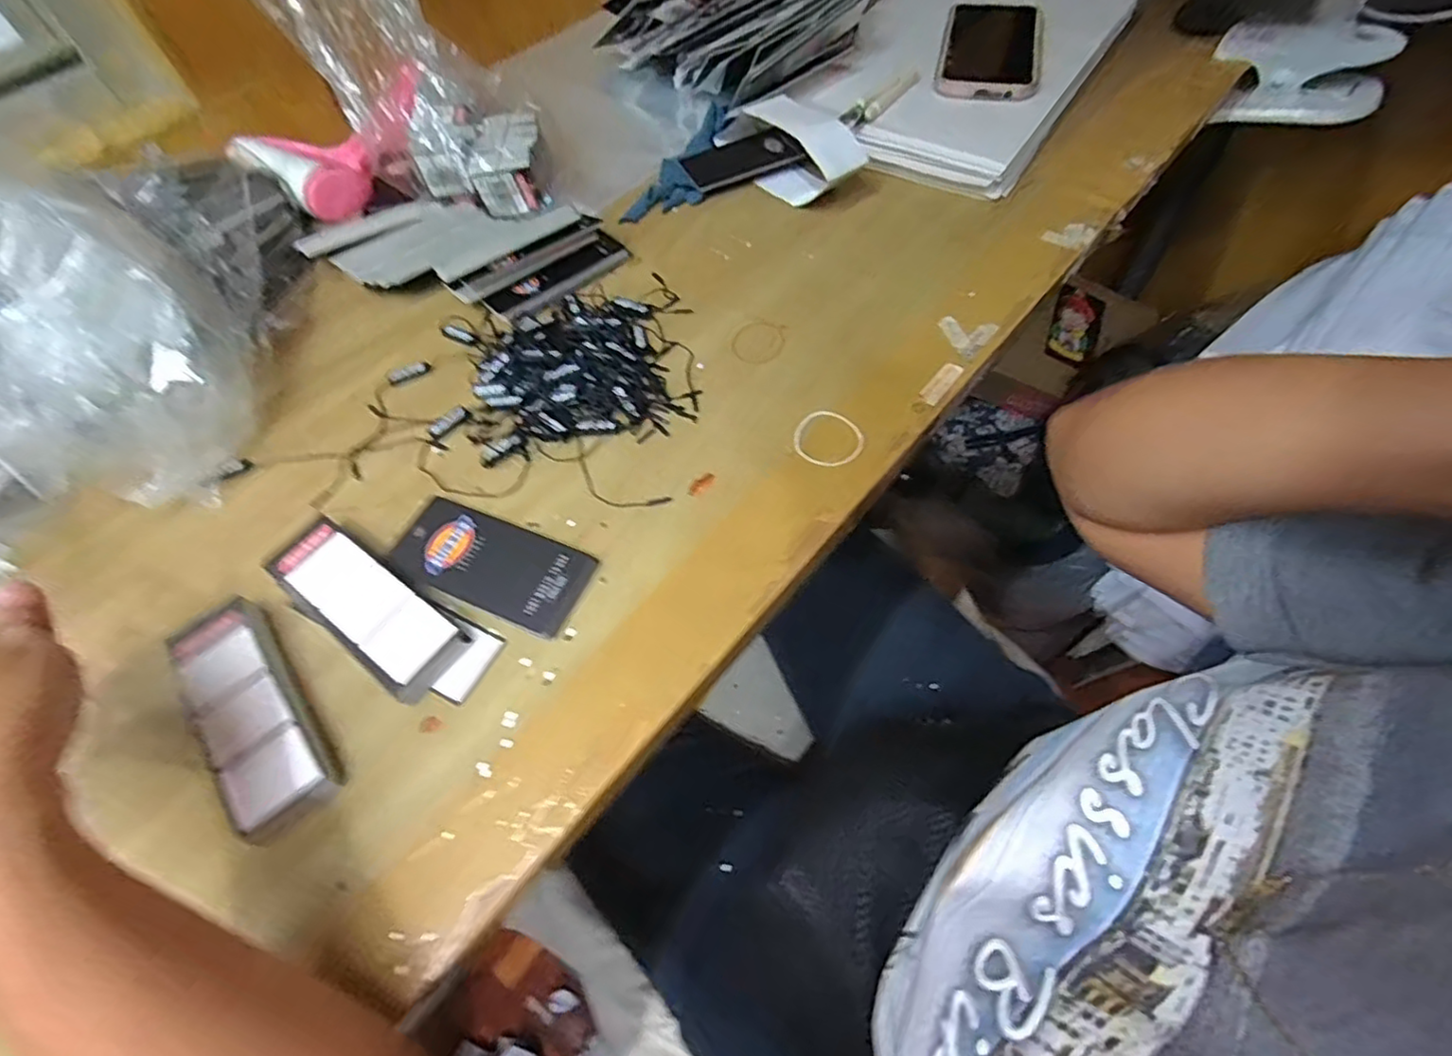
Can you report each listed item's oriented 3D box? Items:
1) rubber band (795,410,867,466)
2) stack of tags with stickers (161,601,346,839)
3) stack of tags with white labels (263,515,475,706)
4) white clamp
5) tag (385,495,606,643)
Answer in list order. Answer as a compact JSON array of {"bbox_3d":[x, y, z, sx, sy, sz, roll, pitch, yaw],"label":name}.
[{"bbox_3d":[0.061,-0.054,0.373,0.042,0.004,0.039,-2,59,3],"label":"rubber band"},{"bbox_3d":[-0.225,0.086,0.298,0.039,0.019,0.123,-38,64,-18],"label":"stack of tags with stickers"},{"bbox_3d":[-0.186,0.038,0.327,0.124,0.016,0.041,32,66,21],"label":"stack of tags with white labels"},{"bbox_3d":[0.507,-0.397,0.553,0.134,0.064,0.056,7,60,8],"label":"white clamp"},{"bbox_3d":[-0.128,0.018,0.341,0.110,0.007,0.049,20,62,15],"label":"tag"}]

